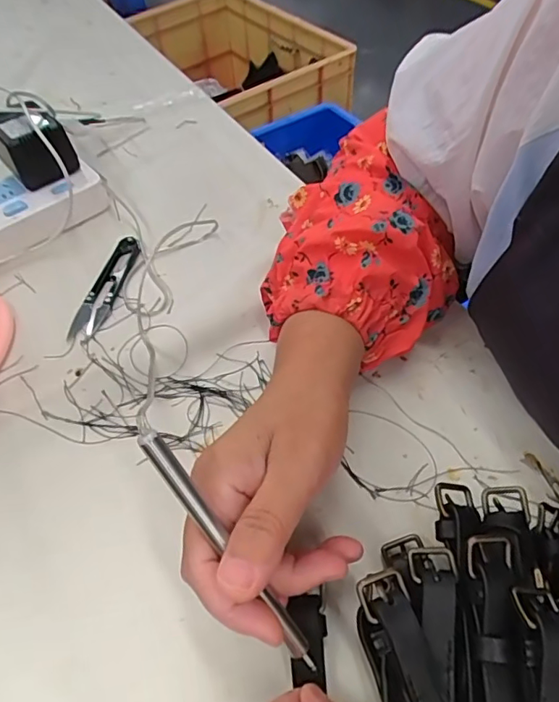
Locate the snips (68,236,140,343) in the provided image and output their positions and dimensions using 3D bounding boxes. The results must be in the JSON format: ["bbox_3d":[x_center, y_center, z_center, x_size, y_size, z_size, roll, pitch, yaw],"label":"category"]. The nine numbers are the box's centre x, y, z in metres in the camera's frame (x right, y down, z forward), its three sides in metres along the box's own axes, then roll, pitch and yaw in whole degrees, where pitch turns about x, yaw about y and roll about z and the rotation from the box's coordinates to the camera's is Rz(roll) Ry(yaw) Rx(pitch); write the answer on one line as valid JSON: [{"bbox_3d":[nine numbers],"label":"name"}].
[{"bbox_3d":[-0.134,-0.050,0.405,0.025,0.009,0.099,11,56,8],"label":"snips"}]

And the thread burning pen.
[{"bbox_3d":[-0.019,0.089,0.225,0.009,0.007,0.136,-39,108,-24],"label":"thread burning pen"}]

